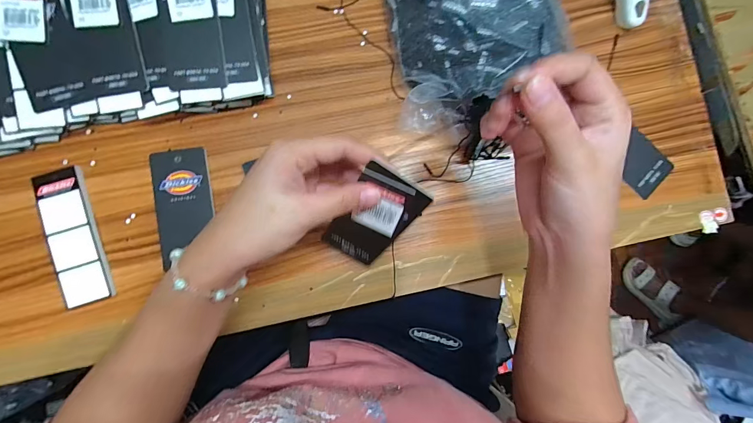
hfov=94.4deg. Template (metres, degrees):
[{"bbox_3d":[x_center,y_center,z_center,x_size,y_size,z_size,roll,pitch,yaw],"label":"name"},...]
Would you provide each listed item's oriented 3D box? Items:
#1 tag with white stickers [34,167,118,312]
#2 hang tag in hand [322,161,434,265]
[{"bbox_3d":[-0.264,0.022,0.305,0.038,0.010,0.118,-17,88,-5],"label":"tag with white stickers"},{"bbox_3d":[-0.004,0.007,0.261,0.047,0.104,0.007,31,47,-6],"label":"hang tag in hand"}]

